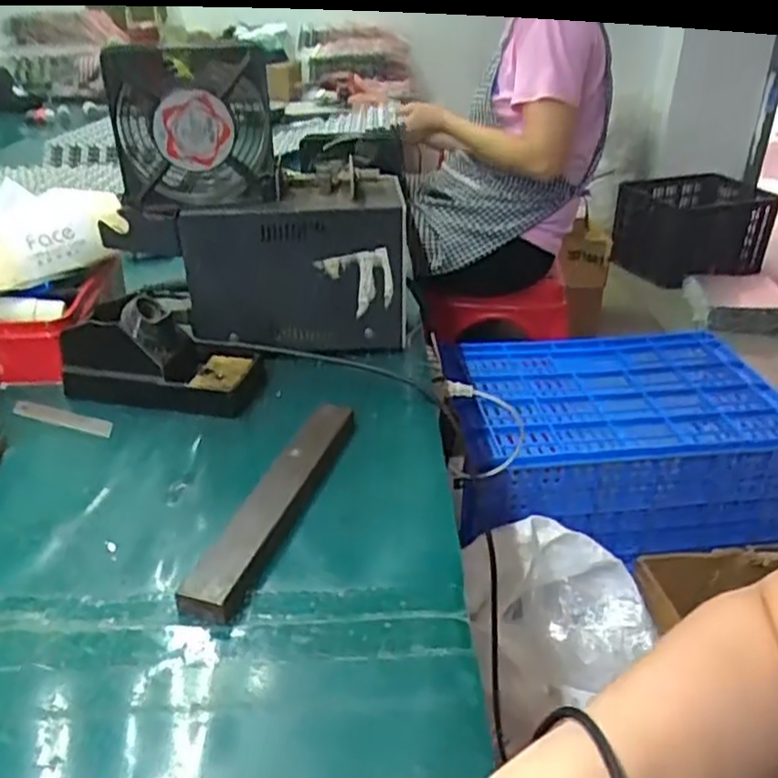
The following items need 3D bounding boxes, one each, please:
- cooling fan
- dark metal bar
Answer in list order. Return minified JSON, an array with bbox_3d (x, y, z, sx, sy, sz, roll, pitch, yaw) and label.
[{"bbox_3d":[-0.149,-0.199,0.565,0.120,0.129,0.035,-4,44,-12],"label":"cooling fan"},{"bbox_3d":[-0.072,0.071,0.488,0.034,0.016,0.211,10,31,14],"label":"dark metal bar"}]

